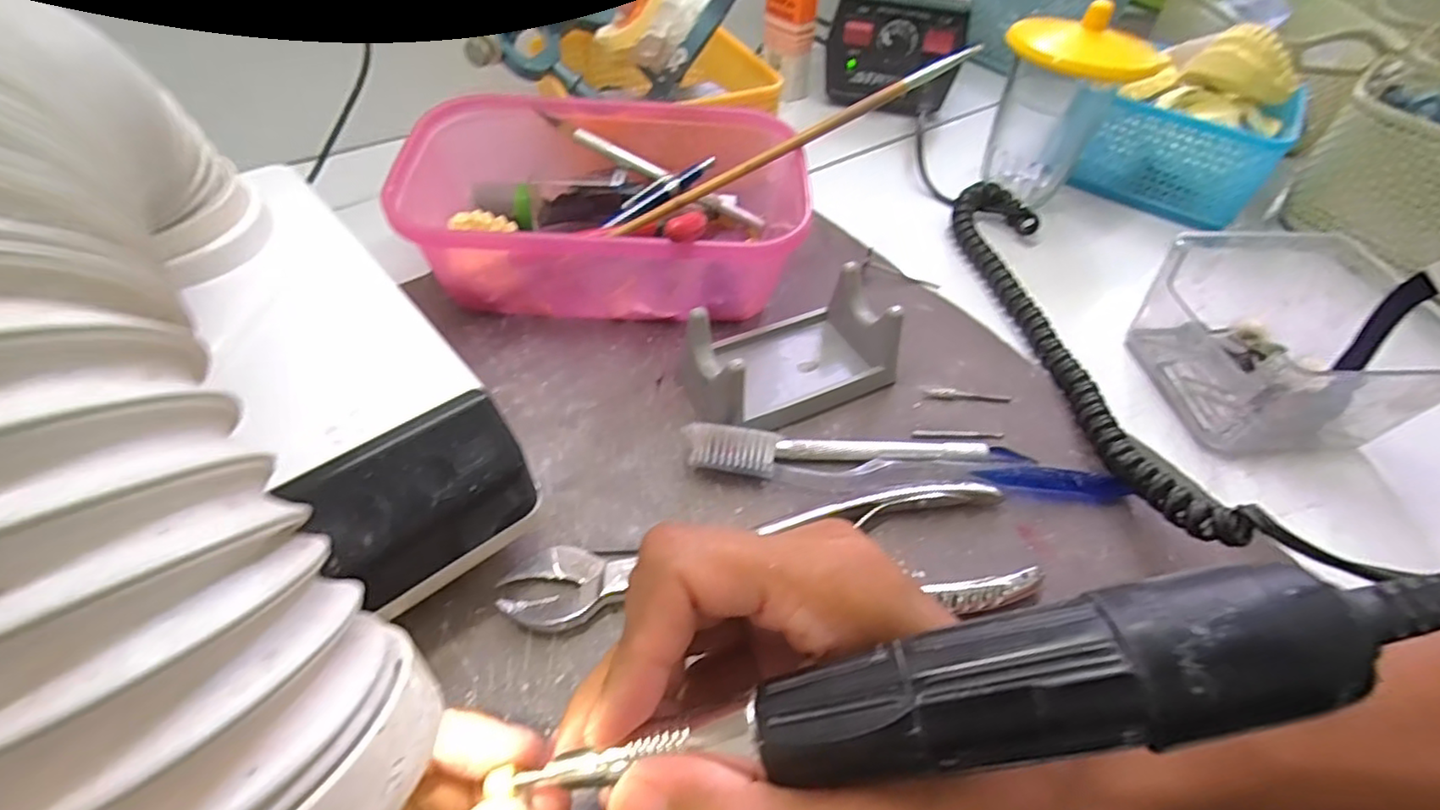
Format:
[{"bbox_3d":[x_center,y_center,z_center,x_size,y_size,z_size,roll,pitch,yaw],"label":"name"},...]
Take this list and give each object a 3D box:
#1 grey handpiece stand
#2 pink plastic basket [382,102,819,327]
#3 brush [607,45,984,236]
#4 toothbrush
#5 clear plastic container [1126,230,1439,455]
[{"bbox_3d":[0.030,-0.029,0.296,0.094,0.039,0.060,-17,53,-18],"label":"grey handpiece stand"},{"bbox_3d":[-0.059,-0.106,0.337,0.194,0.068,0.135,-1,49,-5],"label":"pink plastic basket"},{"bbox_3d":[0.039,-0.133,0.318,0.202,0.007,0.009,-28,54,-1],"label":"brush"},{"bbox_3d":[0.078,0.026,0.266,0.184,0.018,0.019,3,49,-2],"label":"toothbrush"},{"bbox_3d":[0.275,-0.032,0.307,0.100,0.062,0.108,-5,50,-8],"label":"clear plastic container"}]

